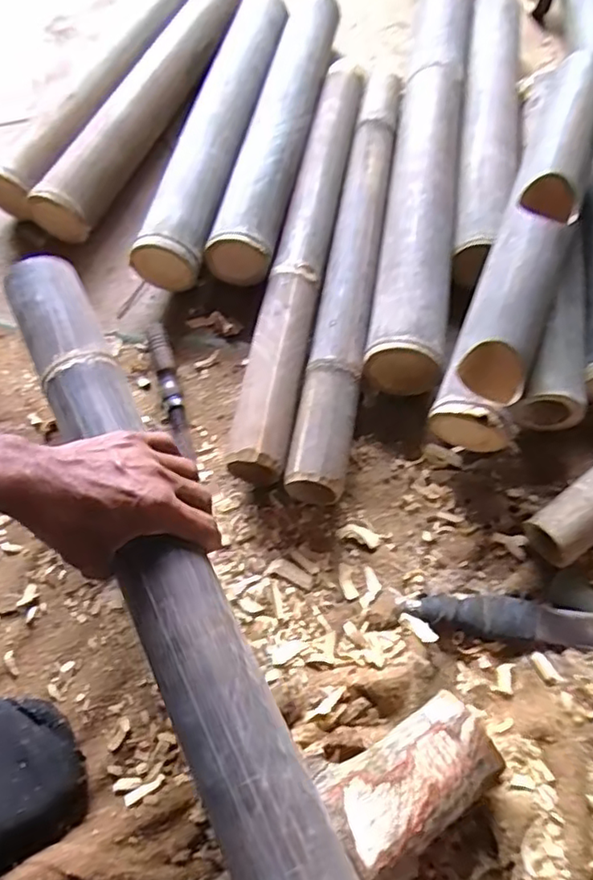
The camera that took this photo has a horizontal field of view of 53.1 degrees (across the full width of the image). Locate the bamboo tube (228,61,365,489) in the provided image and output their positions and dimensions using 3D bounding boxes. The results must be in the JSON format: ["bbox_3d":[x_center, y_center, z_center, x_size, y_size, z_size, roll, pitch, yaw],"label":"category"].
[{"bbox_3d":[0.014,-0.236,0.725,0.057,0.069,0.631,9,63,5],"label":"bamboo tube"}]

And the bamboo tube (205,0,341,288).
[{"bbox_3d":[-0.017,-0.432,0.810,0.081,0.064,0.544,10,63,6],"label":"bamboo tube"}]

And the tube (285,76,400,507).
[{"bbox_3d":[0.070,-0.223,0.720,0.058,0.062,0.636,9,63,5],"label":"tube"}]

